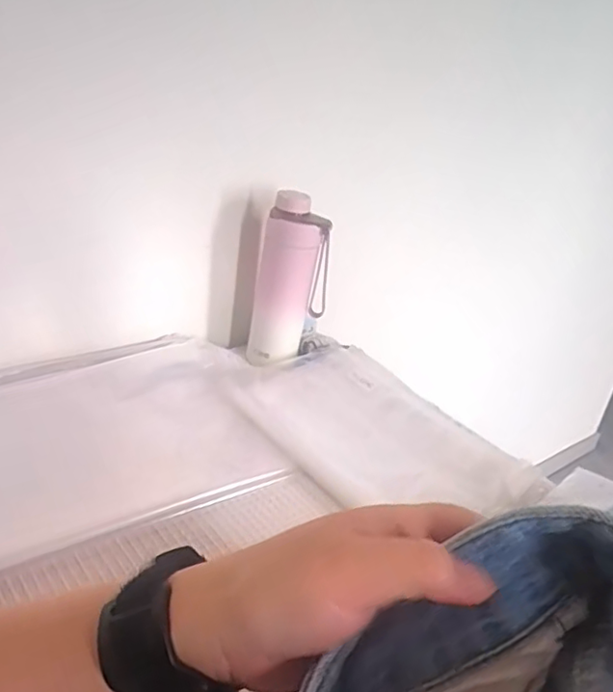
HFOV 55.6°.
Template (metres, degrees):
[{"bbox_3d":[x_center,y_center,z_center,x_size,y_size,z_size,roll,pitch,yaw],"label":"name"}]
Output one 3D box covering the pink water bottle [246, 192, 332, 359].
[{"bbox_3d":[-0.022,-0.089,0.772,0.098,0.208,0.067,5,28,-4],"label":"pink water bottle"}]

